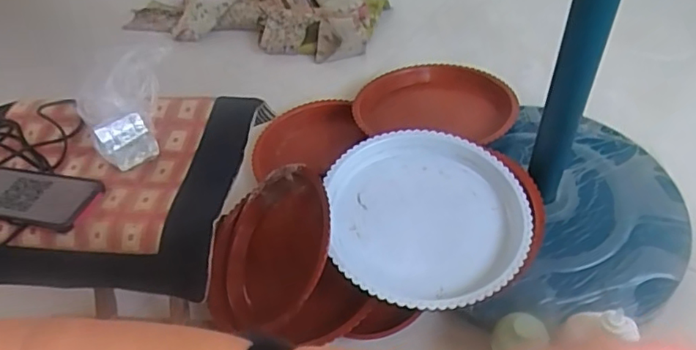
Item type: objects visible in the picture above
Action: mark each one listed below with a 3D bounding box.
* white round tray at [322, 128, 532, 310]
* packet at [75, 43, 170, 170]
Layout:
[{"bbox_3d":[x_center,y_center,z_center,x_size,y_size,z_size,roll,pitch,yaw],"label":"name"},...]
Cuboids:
[{"bbox_3d":[0.111,0.051,0.810,0.267,0.043,0.273,-3,50,4],"label":"white round tray"},{"bbox_3d":[-0.287,-0.087,0.711,0.097,0.045,0.174,-5,66,2],"label":"packet"}]

